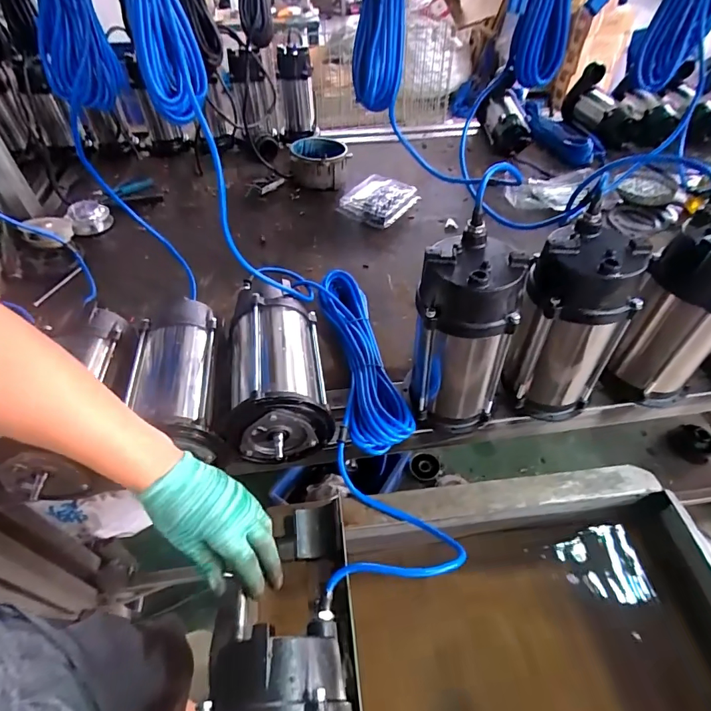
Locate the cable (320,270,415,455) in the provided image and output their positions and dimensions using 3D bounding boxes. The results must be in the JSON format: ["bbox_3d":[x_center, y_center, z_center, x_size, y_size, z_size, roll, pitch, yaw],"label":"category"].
[{"bbox_3d":[0.007,-0.010,0.712,0.090,0.061,0.360,-8,49,-6],"label":"cable"}]

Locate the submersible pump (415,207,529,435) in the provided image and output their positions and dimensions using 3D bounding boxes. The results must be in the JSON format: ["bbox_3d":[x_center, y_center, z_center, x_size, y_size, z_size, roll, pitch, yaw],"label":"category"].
[{"bbox_3d":[0.137,-0.020,0.580,0.118,0.258,0.119,4,49,4],"label":"submersible pump"}]

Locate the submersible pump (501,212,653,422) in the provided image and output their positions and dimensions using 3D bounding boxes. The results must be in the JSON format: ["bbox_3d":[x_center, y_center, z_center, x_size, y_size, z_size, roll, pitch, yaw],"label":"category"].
[{"bbox_3d":[0.279,-0.035,0.579,0.113,0.248,0.120,-10,49,-8],"label":"submersible pump"}]

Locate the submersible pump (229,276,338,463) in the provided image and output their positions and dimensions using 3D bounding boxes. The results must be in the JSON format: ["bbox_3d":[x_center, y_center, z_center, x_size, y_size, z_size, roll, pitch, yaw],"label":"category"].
[{"bbox_3d":[-0.118,0.017,0.635,0.136,0.140,0.270,-8,49,-6],"label":"submersible pump"}]

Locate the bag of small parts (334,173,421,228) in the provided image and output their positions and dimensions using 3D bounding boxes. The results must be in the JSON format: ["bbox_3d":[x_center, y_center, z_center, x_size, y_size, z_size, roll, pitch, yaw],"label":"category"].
[{"bbox_3d":[0.053,-0.375,1.049,0.140,0.031,0.161,25,54,21],"label":"bag of small parts"}]

